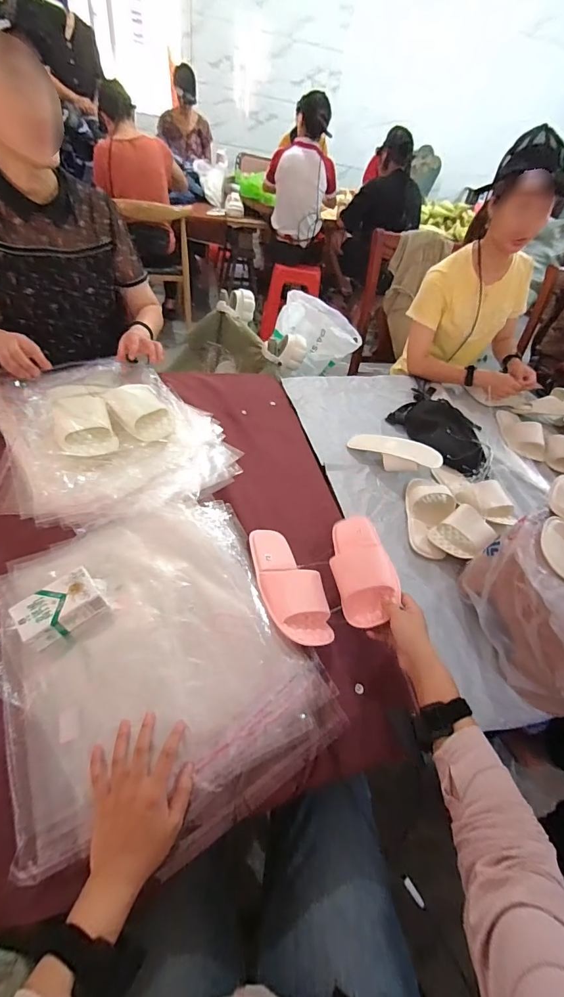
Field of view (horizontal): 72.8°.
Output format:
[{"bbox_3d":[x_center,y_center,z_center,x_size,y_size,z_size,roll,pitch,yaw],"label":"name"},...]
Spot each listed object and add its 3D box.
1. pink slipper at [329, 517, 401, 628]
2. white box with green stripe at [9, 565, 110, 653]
[{"bbox_3d":[0.140,0.111,0.664,0.095,0.067,0.222,-18,41,14],"label":"pink slipper"},{"bbox_3d":[-0.327,0.159,0.562,0.072,0.042,0.112,41,52,22],"label":"white box with green stripe"}]

